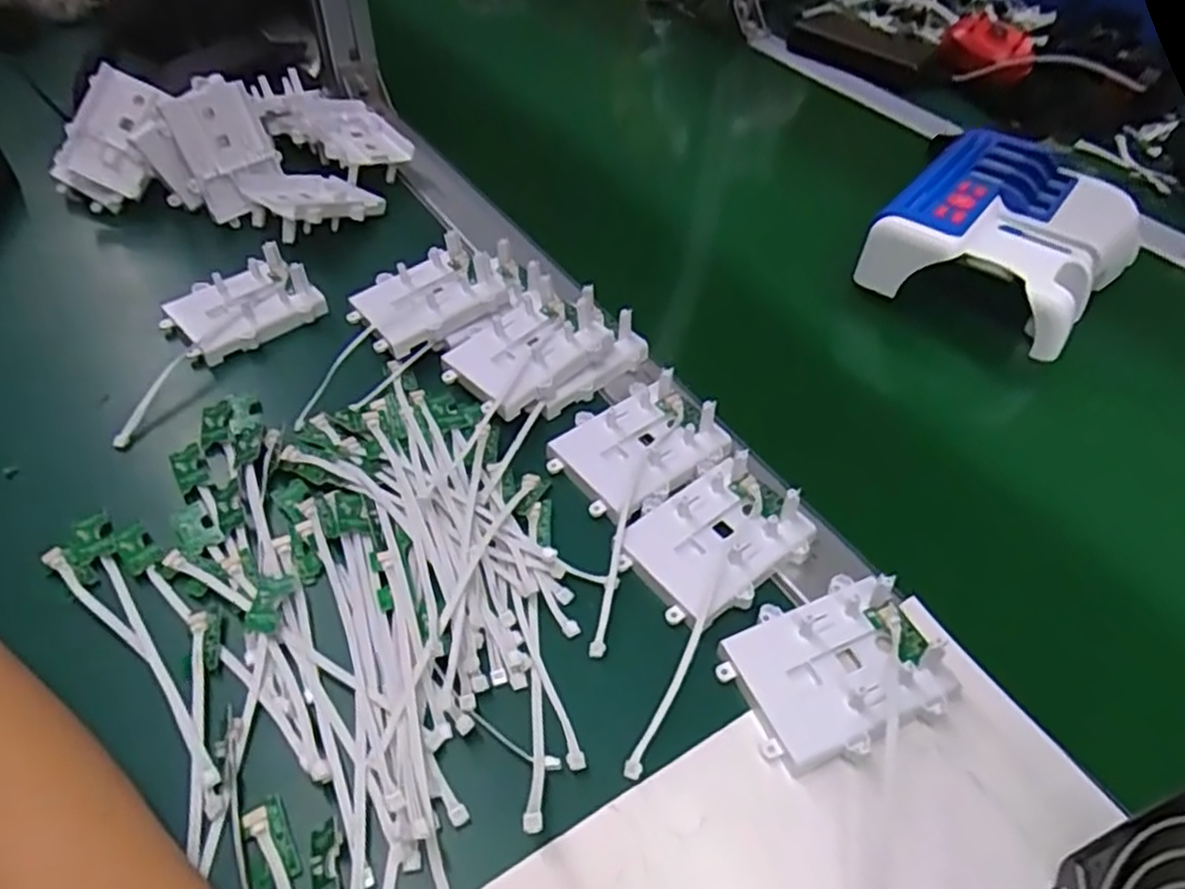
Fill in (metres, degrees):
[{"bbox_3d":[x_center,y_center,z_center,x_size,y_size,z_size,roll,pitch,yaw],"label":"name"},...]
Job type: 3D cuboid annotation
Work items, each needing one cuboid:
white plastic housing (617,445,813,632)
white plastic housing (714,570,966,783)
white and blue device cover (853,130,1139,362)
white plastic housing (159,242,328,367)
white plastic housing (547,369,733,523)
[{"bbox_3d":[0.057,0.041,0.361,0.077,0.022,0.066,-29,57,-24],"label":"white plastic housing"},{"bbox_3d":[0.100,0.093,0.322,0.080,0.020,0.064,-17,53,-17],"label":"white plastic housing"},{"bbox_3d":[0.280,-0.142,0.514,0.136,0.052,0.168,33,56,23],"label":"white and blue device cover"},{"bbox_3d":[-0.220,-0.089,0.479,0.084,0.027,0.059,-29,57,-24],"label":"white plastic housing"},{"bbox_3d":[0.024,-0.003,0.398,0.080,0.018,0.067,-31,58,-26],"label":"white plastic housing"}]

